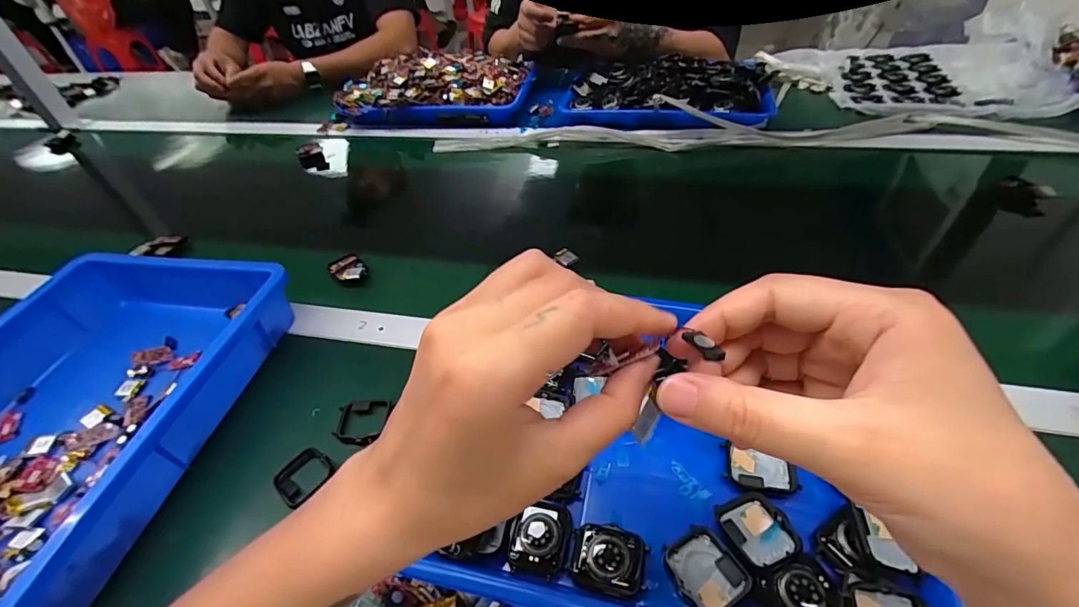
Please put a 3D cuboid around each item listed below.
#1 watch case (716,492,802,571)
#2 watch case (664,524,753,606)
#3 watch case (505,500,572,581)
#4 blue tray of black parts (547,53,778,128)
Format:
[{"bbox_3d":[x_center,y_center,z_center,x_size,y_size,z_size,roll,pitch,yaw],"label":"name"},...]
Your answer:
[{"bbox_3d":[0.134,0.138,0.286,0.037,0.007,0.042,-17,46,-12],"label":"watch case"},{"bbox_3d":[0.098,0.157,0.274,0.037,0.005,0.042,-26,48,-20],"label":"watch case"},{"bbox_3d":[0.000,0.147,0.294,0.036,0.010,0.042,8,46,13],"label":"watch case"},{"bbox_3d":[0.199,-0.352,0.761,0.344,0.053,0.215,15,48,19],"label":"blue tray of black parts"}]

